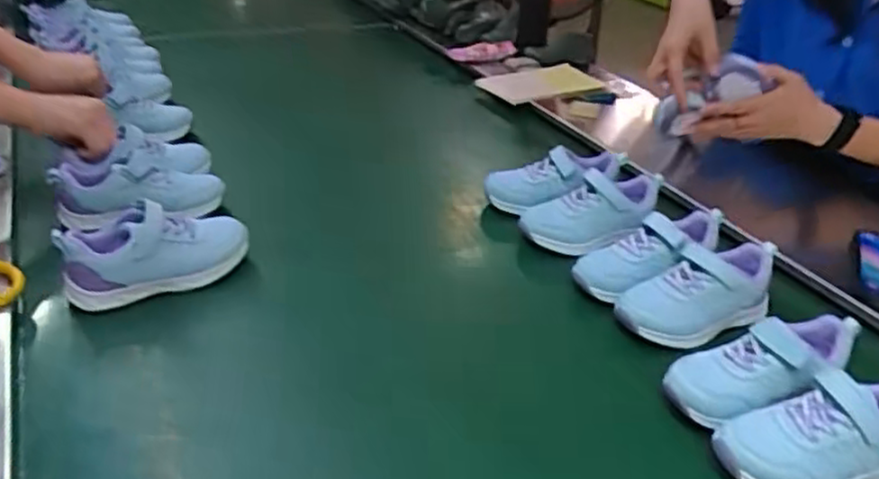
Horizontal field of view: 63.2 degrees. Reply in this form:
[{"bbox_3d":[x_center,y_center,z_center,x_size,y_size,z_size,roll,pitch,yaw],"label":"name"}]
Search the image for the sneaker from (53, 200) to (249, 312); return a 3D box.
[{"bbox_3d":[-0.281,0.010,0.712,0.173,0.072,0.079,-21,38,-35],"label":"sneaker"}]

